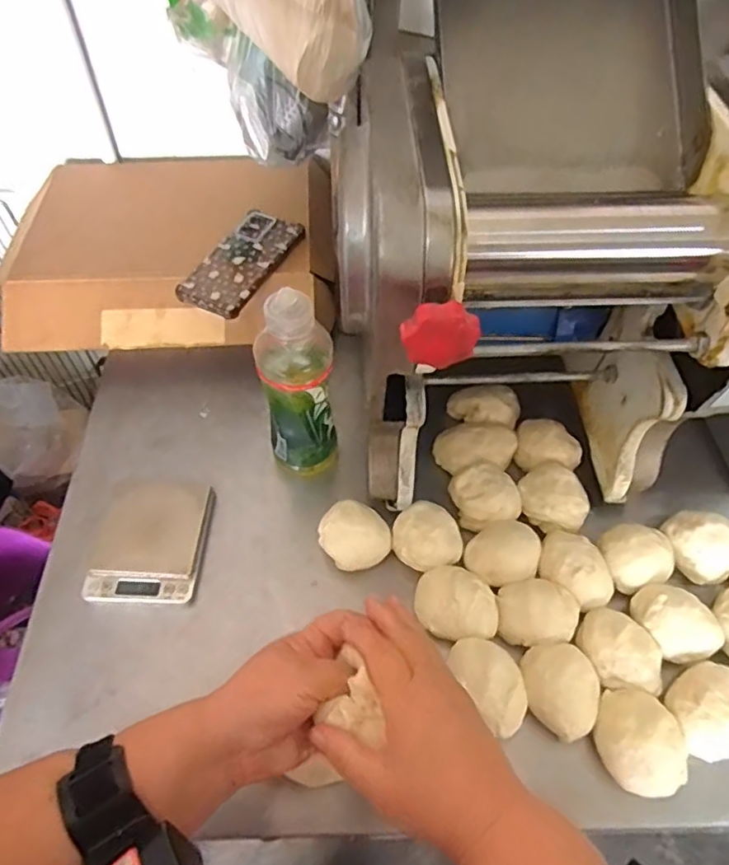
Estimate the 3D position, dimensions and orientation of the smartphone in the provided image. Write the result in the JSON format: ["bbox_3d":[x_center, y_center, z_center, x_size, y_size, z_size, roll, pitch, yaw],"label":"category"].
[{"bbox_3d":[-0.140,-0.201,0.701,0.078,0.012,0.162,26,60,6],"label":"smartphone"}]

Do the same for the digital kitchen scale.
[{"bbox_3d":[-0.212,0.106,0.605,0.098,0.017,0.131,3,55,1],"label":"digital kitchen scale"}]

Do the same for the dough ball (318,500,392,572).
[{"bbox_3d":[-0.010,0.102,0.588,0.064,0.047,0.060,0,55,-1],"label":"dough ball"}]

